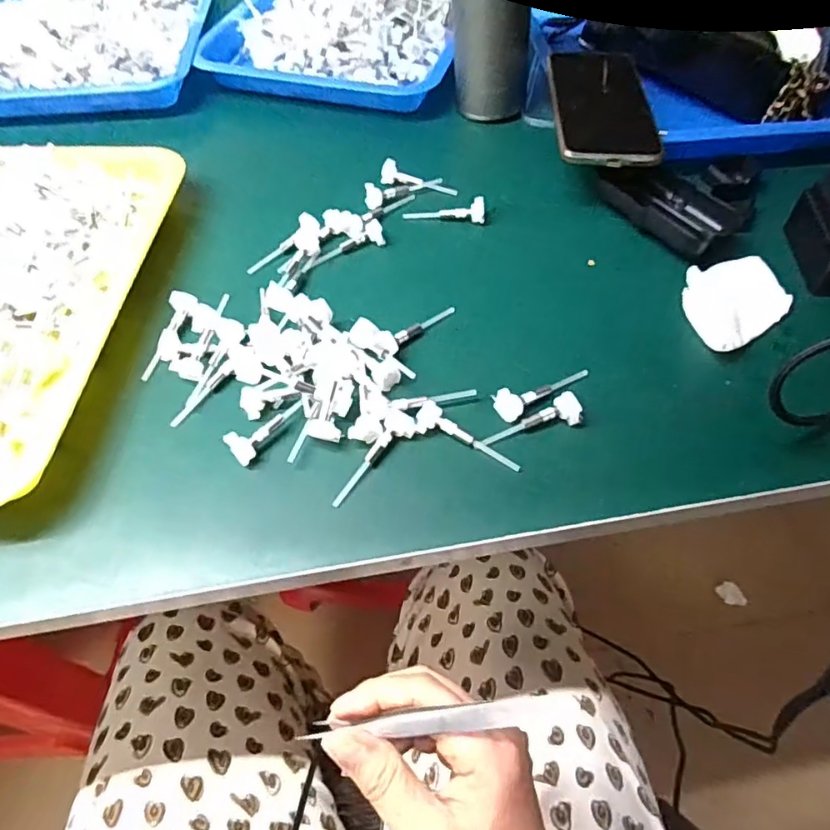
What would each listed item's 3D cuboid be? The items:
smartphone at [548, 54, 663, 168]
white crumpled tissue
[{"bbox_3d":[0.151,-0.259,0.469,0.075,0.007,0.176,1,55,3],"label":"smartphone"},{"bbox_3d":[0.217,-0.074,0.382,0.071,0.011,0.071,-9,57,-5],"label":"white crumpled tissue"}]

